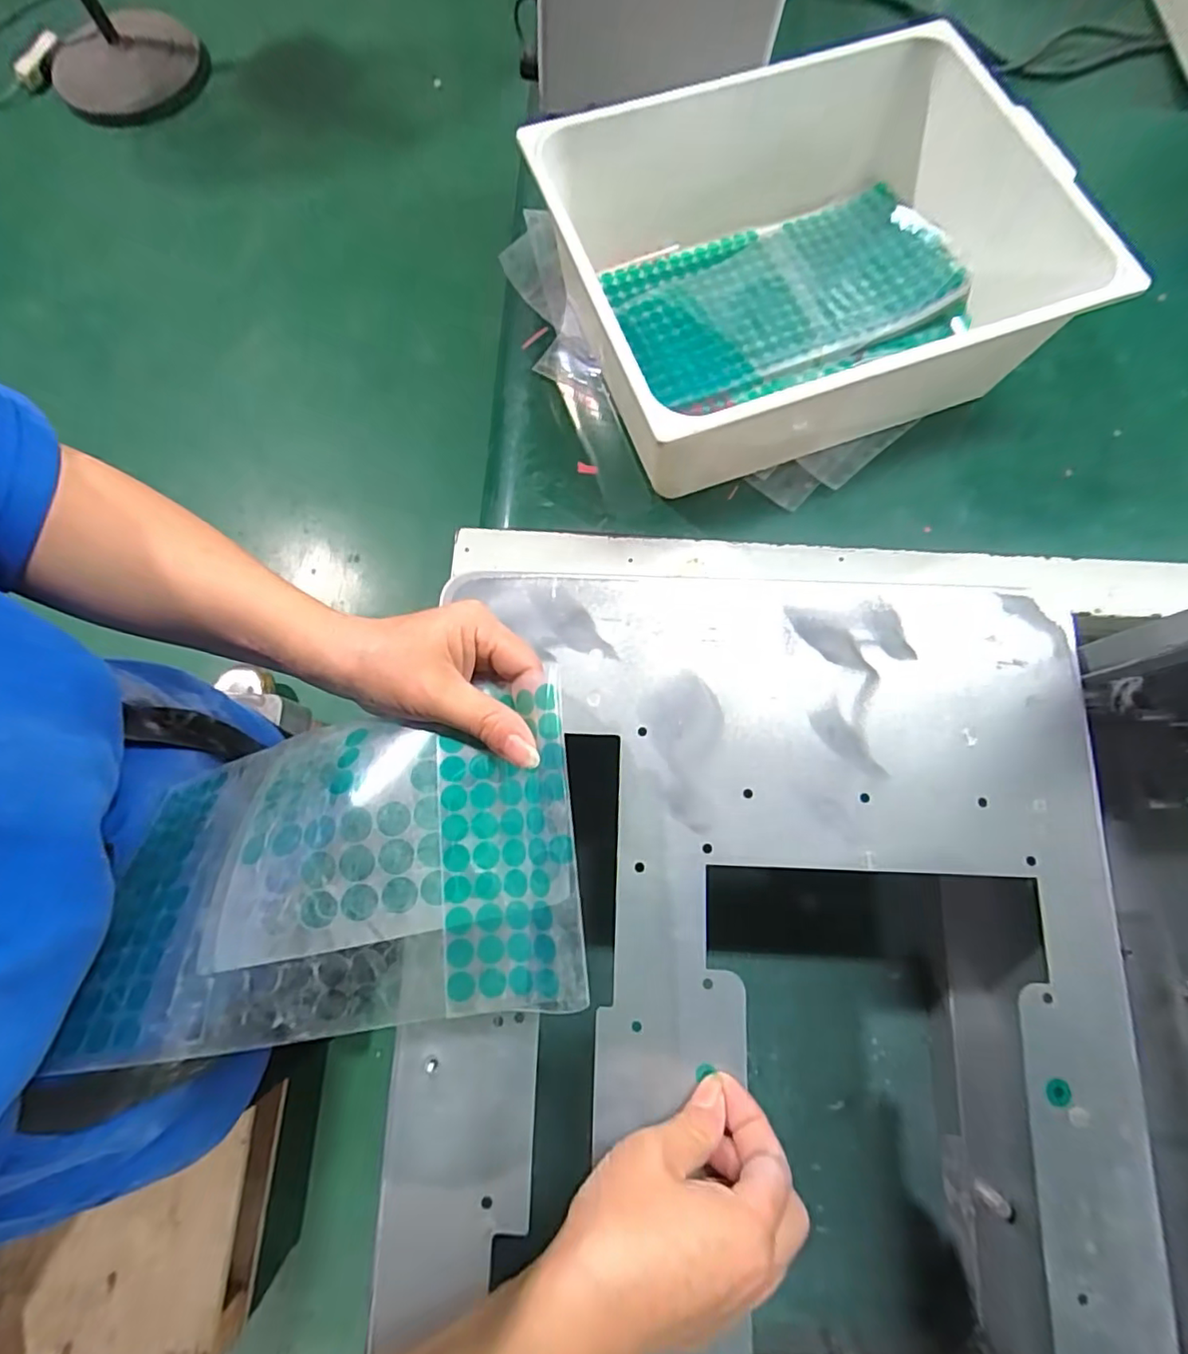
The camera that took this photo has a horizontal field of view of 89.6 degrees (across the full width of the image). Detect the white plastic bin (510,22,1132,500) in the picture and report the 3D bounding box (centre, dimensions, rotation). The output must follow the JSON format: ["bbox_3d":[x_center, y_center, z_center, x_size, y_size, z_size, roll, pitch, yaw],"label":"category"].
[{"bbox_3d":[0.165,-0.318,0.469,0.368,0.118,0.283,-20,77,-4],"label":"white plastic bin"}]

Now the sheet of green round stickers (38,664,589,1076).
[{"bbox_3d":[-0.109,0.085,0.268,0.203,0.050,0.128,-6,70,0],"label":"sheet of green round stickers"}]

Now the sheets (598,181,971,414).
[{"bbox_3d":[0.168,-0.332,0.526,0.287,0.024,0.165,-18,77,-4],"label":"sheets"}]

